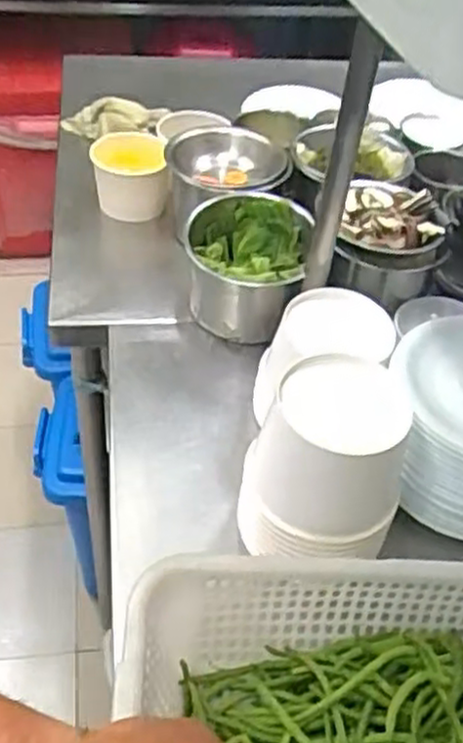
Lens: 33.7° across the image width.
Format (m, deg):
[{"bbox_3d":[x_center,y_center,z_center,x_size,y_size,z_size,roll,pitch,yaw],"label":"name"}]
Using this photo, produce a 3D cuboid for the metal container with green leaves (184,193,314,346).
[{"bbox_3d":[0.009,-0.119,0.905,0.142,0.136,0.139,11,45,5],"label":"metal container with green leaves"}]

